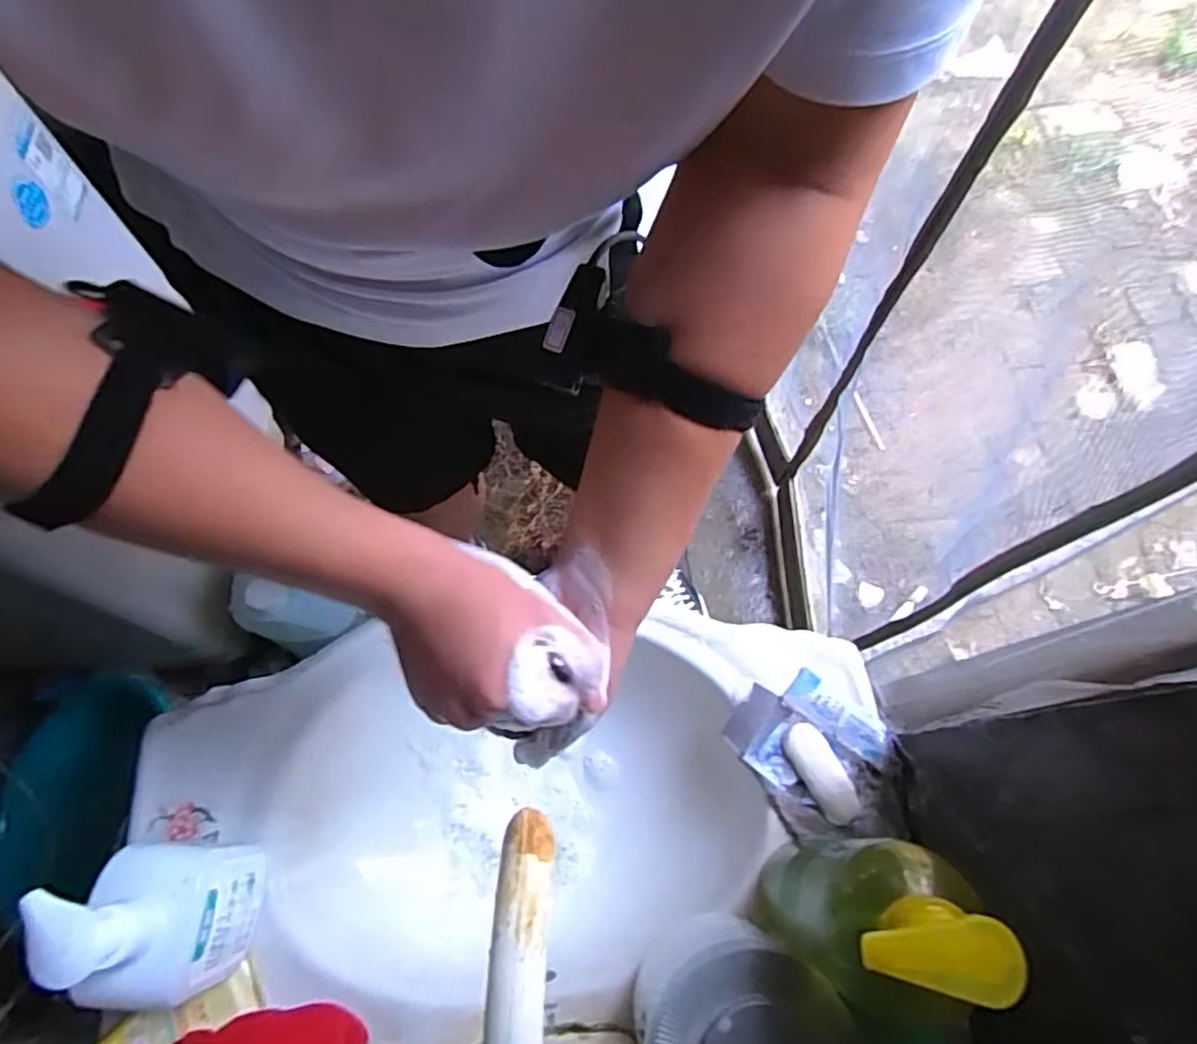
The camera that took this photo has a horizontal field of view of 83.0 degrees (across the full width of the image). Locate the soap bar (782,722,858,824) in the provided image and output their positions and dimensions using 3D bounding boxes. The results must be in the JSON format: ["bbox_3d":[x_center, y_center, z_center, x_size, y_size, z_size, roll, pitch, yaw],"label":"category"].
[{"bbox_3d":[0.178,0.200,0.542,0.031,0.019,0.078,-26,72,-12],"label":"soap bar"}]

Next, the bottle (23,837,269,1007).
[{"bbox_3d":[-0.258,0.236,0.399,0.050,0.183,0.083,1,69,-2],"label":"bottle"}]

